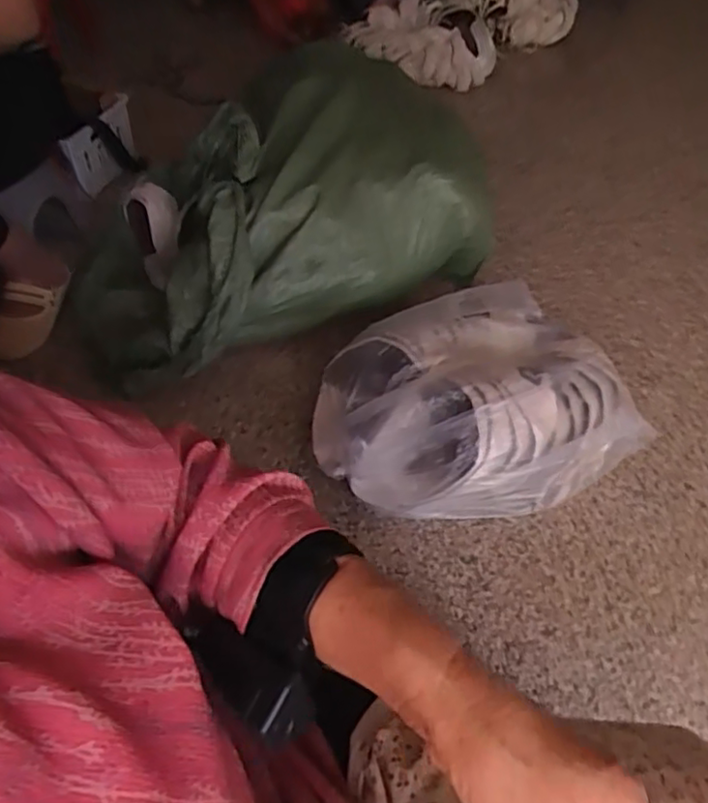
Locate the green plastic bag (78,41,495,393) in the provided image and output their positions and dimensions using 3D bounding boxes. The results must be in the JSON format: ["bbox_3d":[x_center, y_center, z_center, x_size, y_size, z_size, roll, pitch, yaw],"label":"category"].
[{"bbox_3d":[-0.124,-0.345,1.114,0.670,0.296,0.403,-17,54,-15],"label":"green plastic bag"}]

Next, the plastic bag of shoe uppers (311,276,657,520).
[{"bbox_3d":[0.184,-0.005,0.969,0.455,0.169,0.331,-13,53,-13],"label":"plastic bag of shoe uppers"}]

